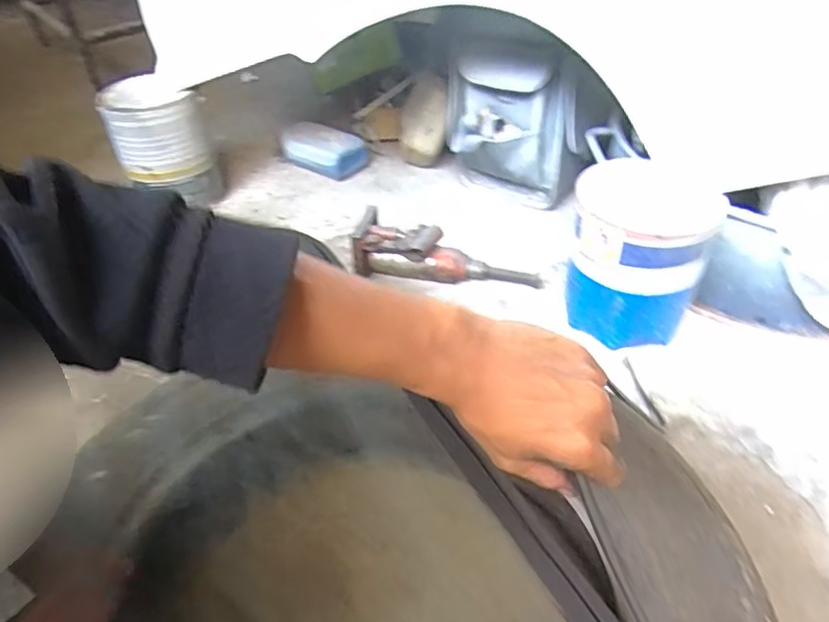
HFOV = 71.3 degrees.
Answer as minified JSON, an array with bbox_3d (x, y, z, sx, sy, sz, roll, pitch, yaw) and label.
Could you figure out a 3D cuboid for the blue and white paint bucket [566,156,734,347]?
[{"bbox_3d":[0.284,-0.074,0.740,0.144,0.196,0.147,-1,41,1],"label":"blue and white paint bucket"}]

